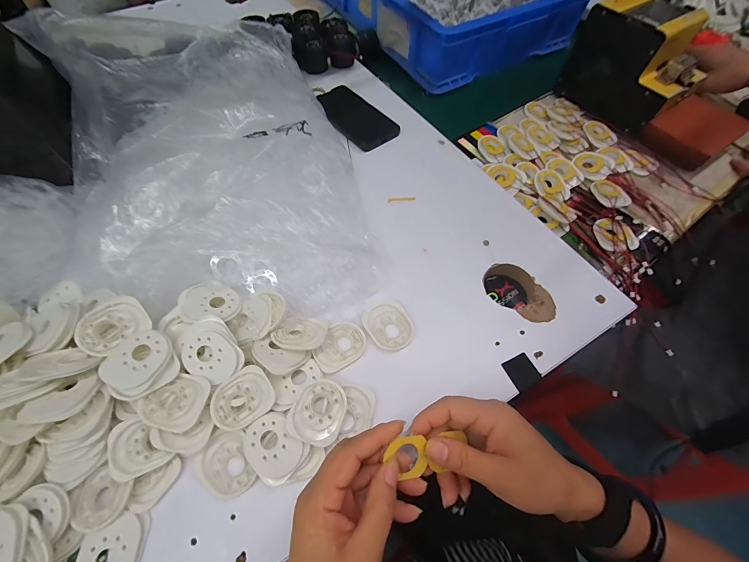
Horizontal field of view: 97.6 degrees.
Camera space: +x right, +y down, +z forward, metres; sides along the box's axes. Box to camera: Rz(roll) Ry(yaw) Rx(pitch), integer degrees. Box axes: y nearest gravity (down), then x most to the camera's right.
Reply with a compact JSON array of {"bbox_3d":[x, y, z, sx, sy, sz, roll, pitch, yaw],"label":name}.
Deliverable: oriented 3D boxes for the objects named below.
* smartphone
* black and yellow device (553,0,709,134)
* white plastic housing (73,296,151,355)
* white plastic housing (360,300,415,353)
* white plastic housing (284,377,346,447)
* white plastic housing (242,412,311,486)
[{"bbox_3d":[-0.034,-0.279,0.556,0.082,0.006,0.156,-38,70,-19],"label":"smartphone"},{"bbox_3d":[0.442,-0.368,0.554,0.136,0.131,0.176,-34,64,-18],"label":"black and yellow device"},{"bbox_3d":[-0.253,0.043,0.318,0.057,0.011,0.042,-39,91,-24],"label":"white plastic housing"},{"bbox_3d":[0.018,0.050,0.367,0.049,0.008,0.056,-30,63,-16],"label":"white plastic housing"},{"bbox_3d":[-0.053,0.124,0.313,0.048,0.013,0.056,15,60,9],"label":"white plastic housing"},{"bbox_3d":[-0.093,0.151,0.299,0.057,0.014,0.045,39,67,21],"label":"white plastic housing"}]

